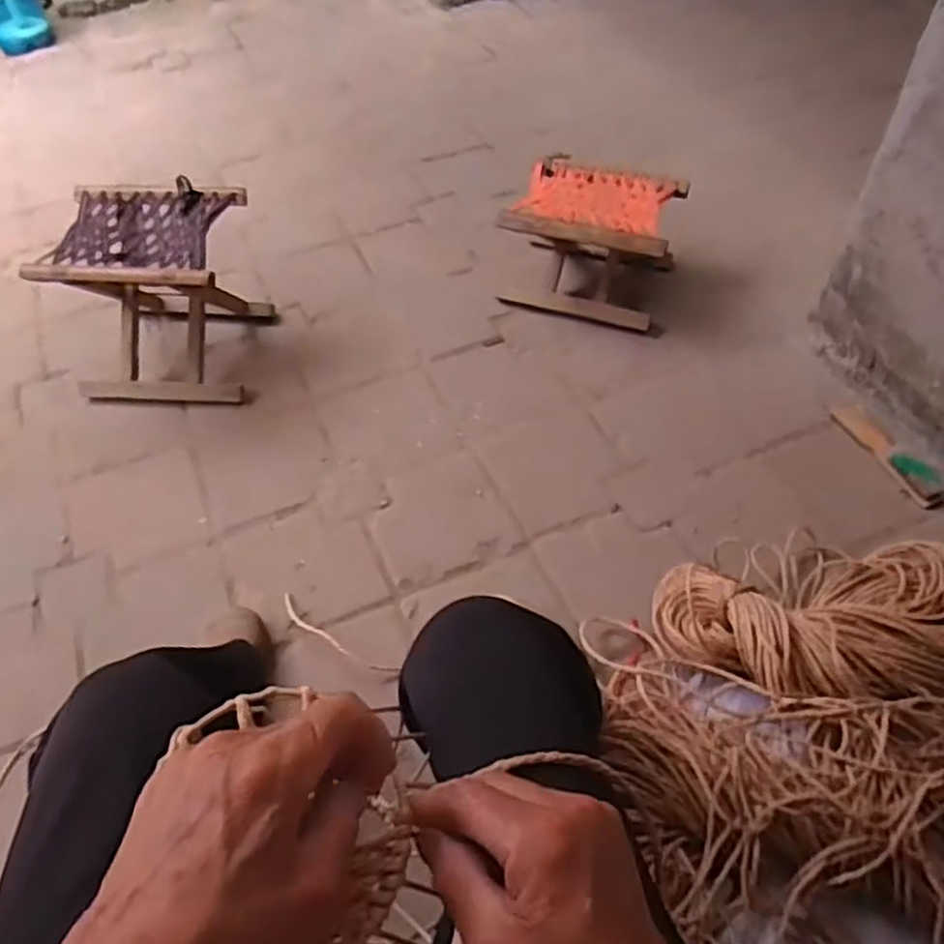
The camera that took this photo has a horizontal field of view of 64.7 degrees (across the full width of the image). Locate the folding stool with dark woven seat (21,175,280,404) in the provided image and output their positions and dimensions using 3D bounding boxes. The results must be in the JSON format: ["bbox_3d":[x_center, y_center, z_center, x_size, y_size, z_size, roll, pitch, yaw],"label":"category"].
[{"bbox_3d":[-0.515,-0.292,1.244,0.277,0.271,0.250,1,51,2],"label":"folding stool with dark woven seat"}]

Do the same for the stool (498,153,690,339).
[{"bbox_3d":[0.223,-0.415,1.370,0.277,0.205,0.236,14,53,12],"label":"stool"}]

